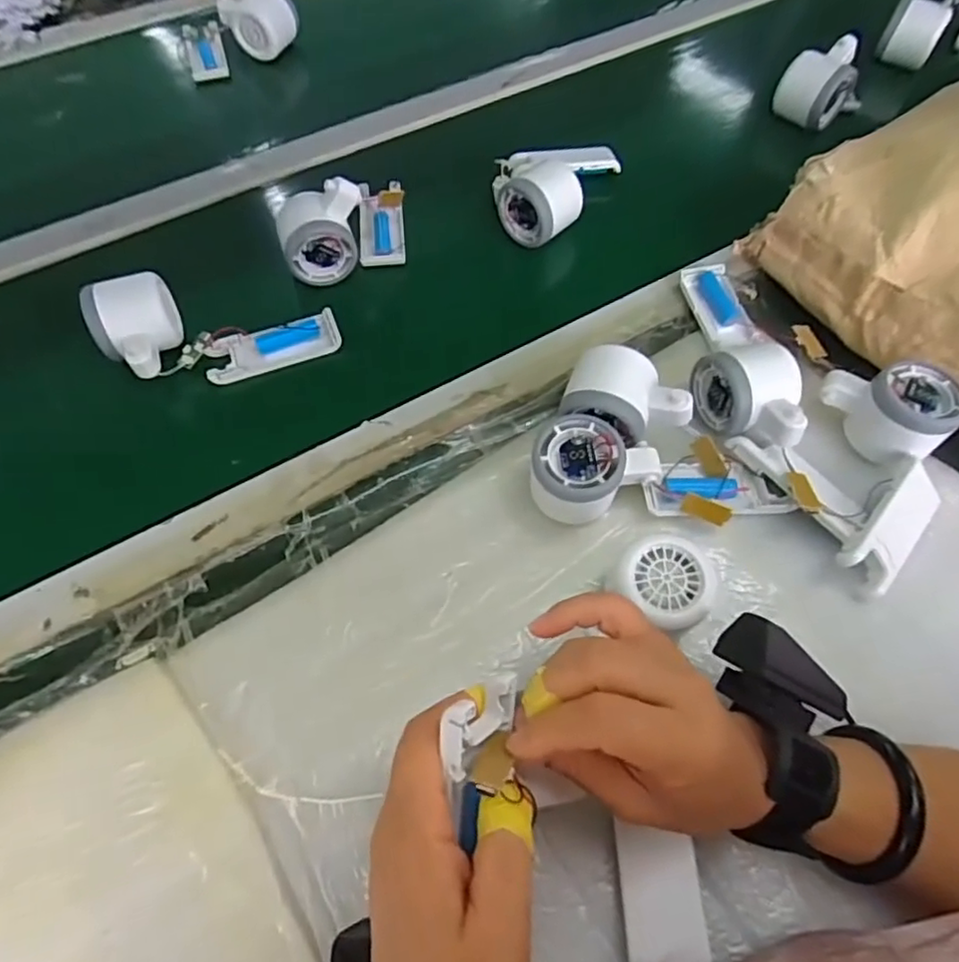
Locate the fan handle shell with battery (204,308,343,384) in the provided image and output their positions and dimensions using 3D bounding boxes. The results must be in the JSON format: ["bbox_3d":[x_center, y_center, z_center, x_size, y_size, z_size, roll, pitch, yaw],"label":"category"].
[{"bbox_3d":[-0.165,-0.109,0.500,0.104,0.014,0.038,-22,62,-11],"label":"fan handle shell with battery"}]

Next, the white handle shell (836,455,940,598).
[{"bbox_3d":[0.268,0.029,0.405,0.095,0.016,0.041,-45,103,-19],"label":"white handle shell"}]

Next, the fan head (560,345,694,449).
[{"bbox_3d":[0.101,-0.052,0.433,0.082,0.052,0.058,29,66,17],"label":"fan head"}]

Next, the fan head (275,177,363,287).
[{"bbox_3d":[-0.131,-0.210,0.517,0.068,0.065,0.044,-15,61,-8],"label":"fan head"}]

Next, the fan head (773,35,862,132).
[{"bbox_3d":[0.344,-0.399,0.624,0.076,0.053,0.057,-32,65,-15],"label":"fan head"}]

